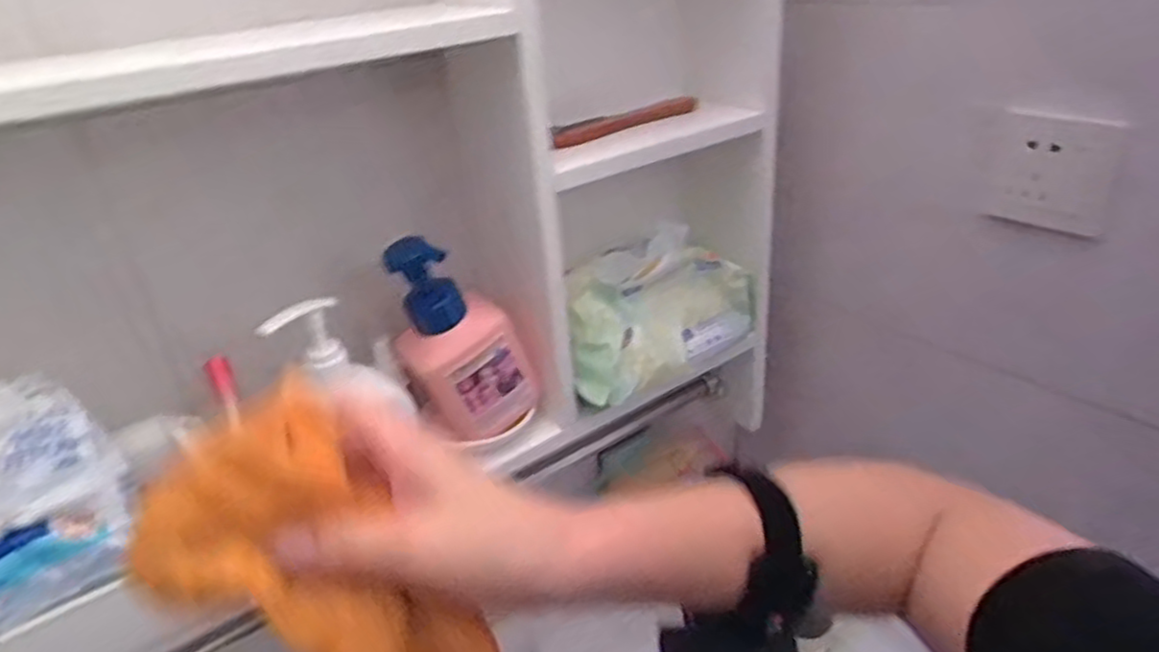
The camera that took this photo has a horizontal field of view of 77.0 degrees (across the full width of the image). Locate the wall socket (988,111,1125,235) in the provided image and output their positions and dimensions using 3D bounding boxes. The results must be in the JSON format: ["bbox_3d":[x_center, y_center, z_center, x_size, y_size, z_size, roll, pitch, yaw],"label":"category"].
[{"bbox_3d":[0.360,-0.118,0.555,0.017,0.080,0.085,-23,33,-27],"label":"wall socket"}]

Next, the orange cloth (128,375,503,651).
[{"bbox_3d":[-0.080,0.138,0.303,0.045,0.229,0.074,-27,14,35],"label":"orange cloth"}]

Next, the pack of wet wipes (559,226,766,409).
[{"bbox_3d":[0.067,-0.018,0.673,0.213,0.106,0.092,-29,36,-35],"label":"pack of wet wipes"}]

